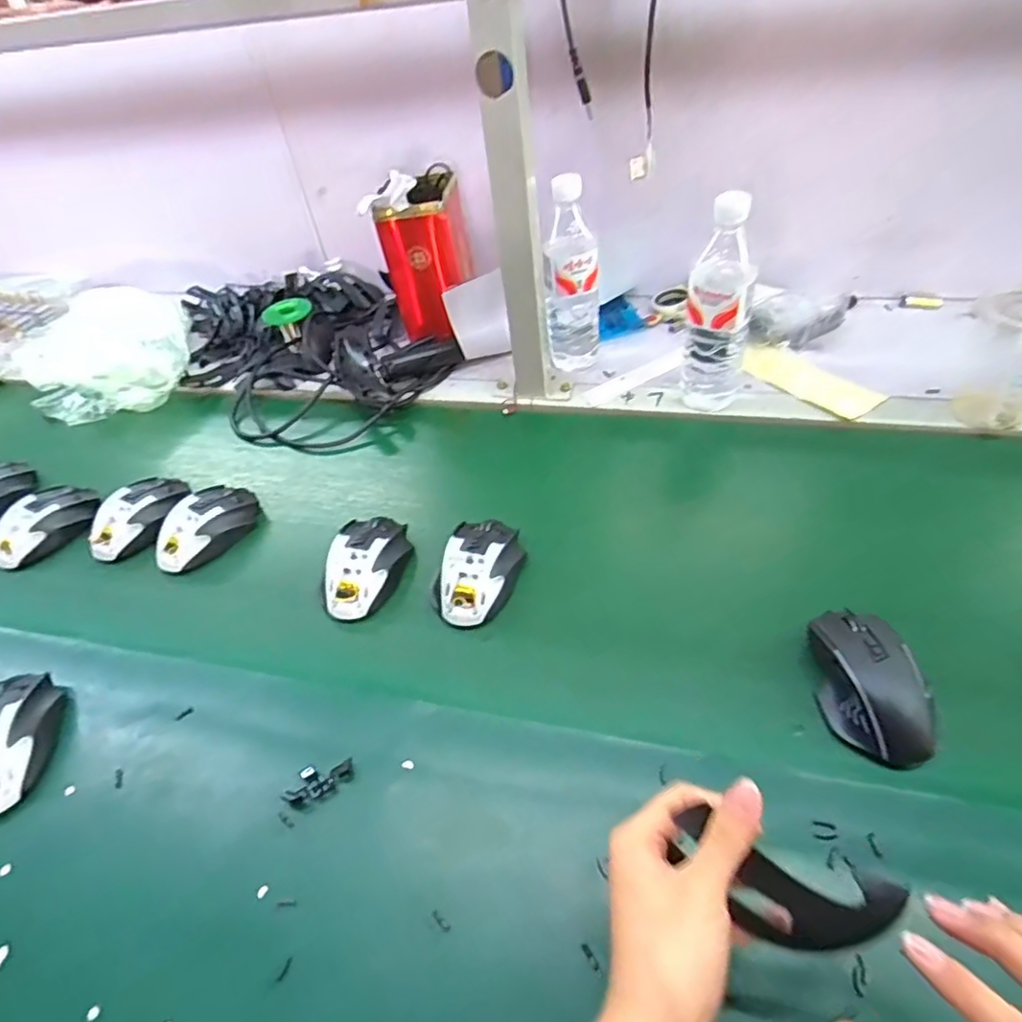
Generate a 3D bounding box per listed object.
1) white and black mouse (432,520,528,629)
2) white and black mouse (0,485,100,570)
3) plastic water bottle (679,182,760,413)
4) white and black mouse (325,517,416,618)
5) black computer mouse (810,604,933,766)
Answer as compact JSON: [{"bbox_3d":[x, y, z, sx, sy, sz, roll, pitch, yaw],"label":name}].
[{"bbox_3d":[-0.029,0.052,0.569,0.066,0.032,0.109,7,47,15],"label":"white and black mouse"},{"bbox_3d":[-0.521,0.012,0.679,0.070,0.036,0.112,26,55,30],"label":"white and black mouse"},{"bbox_3d":[0.221,-0.208,0.648,0.067,0.230,0.056,9,48,17],"label":"plastic water bottle"},{"bbox_3d":[-0.139,0.048,0.590,0.066,0.035,0.116,1,46,10],"label":"white and black mouse"},{"bbox_3d":[0.269,0.125,0.453,0.076,0.038,0.115,-10,45,-1],"label":"black computer mouse"}]

